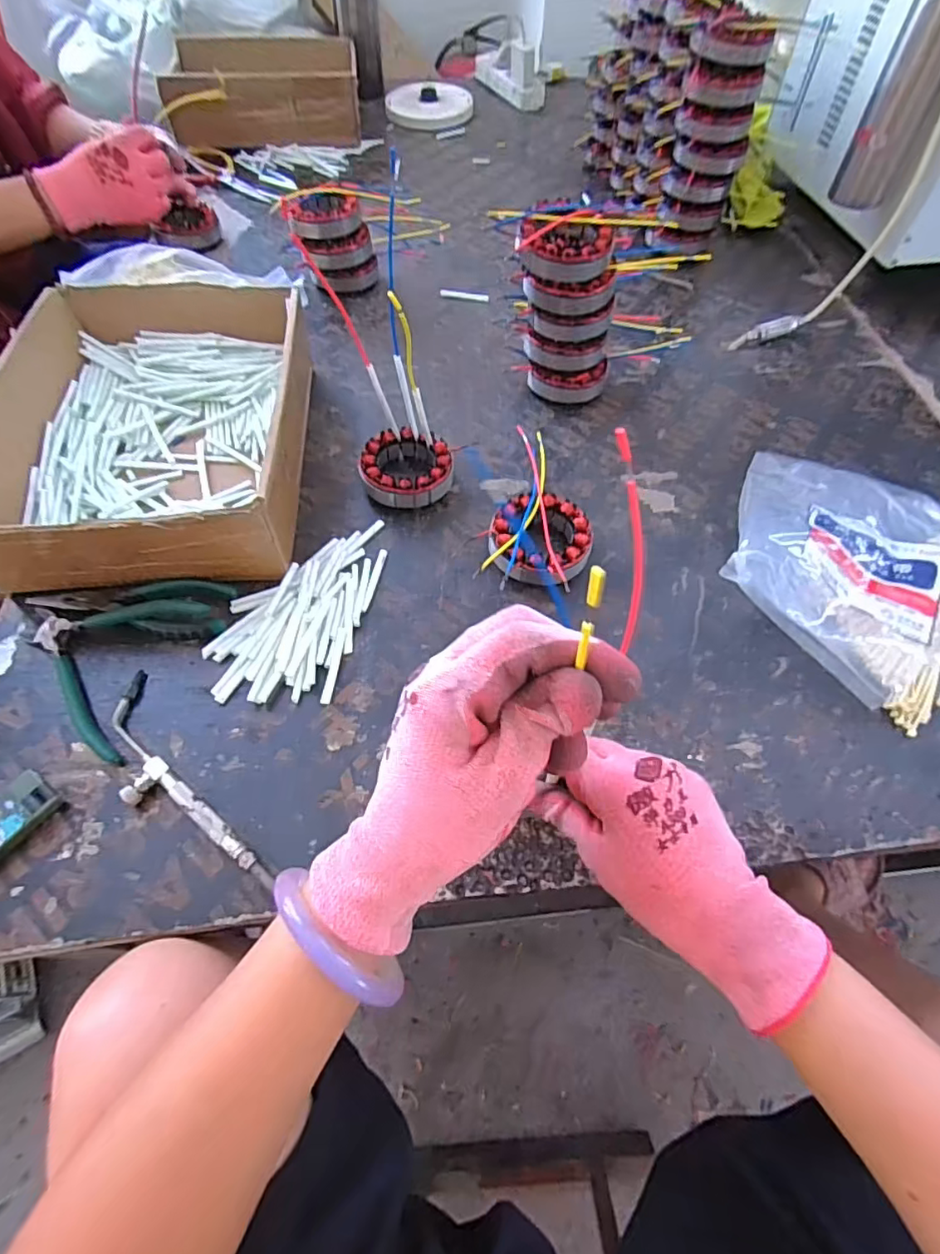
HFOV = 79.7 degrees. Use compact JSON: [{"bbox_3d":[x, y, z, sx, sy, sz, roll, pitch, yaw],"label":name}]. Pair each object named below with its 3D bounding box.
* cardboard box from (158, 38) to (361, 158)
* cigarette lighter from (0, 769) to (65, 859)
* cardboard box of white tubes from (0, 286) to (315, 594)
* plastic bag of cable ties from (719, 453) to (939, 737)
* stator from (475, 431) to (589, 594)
[{"bbox_3d":[-0.344,-0.897,0.950,0.304,0.091,0.239,-11,60,-7],"label":"cardboard box"},{"bbox_3d":[-0.306,0.129,0.367,0.035,0.013,0.067,30,63,16],"label":"cigarette lighter"},{"bbox_3d":[-0.279,-0.191,0.517,0.243,0.087,0.332,-3,59,-3],"label":"cardboard box of white tubes"},{"bbox_3d":[0.329,-0.062,0.468,0.204,0.069,0.251,28,62,15],"label":"plastic bag of cable ties"},{"bbox_3d":[0.070,-0.097,0.505,0.087,0.035,0.157,16,60,8],"label":"stator"}]

